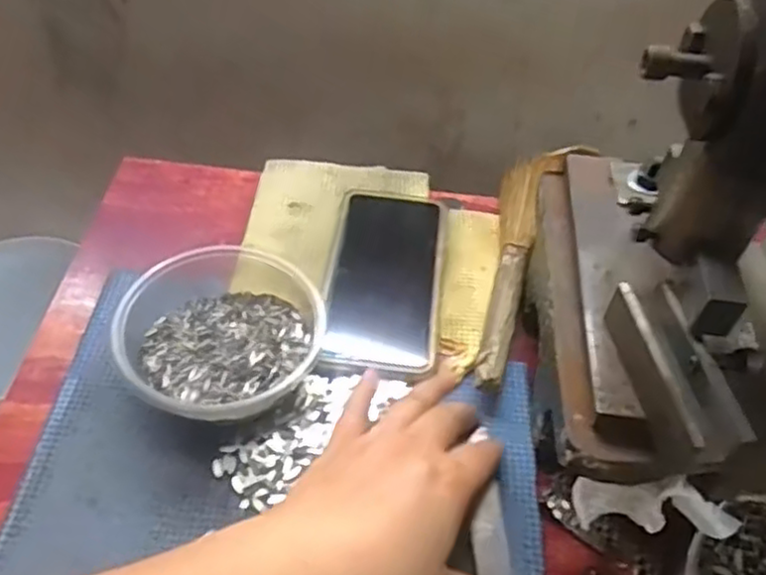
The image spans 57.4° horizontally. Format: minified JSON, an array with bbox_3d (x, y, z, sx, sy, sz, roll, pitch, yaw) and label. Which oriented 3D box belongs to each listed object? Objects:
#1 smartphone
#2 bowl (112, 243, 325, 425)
[{"bbox_3d":[0.002,-0.009,0.466,0.072,0.012,0.151,6,50,0],"label":"smartphone"},{"bbox_3d":[-0.092,0.028,0.399,0.107,0.056,0.107,3,50,-3],"label":"bowl"}]

